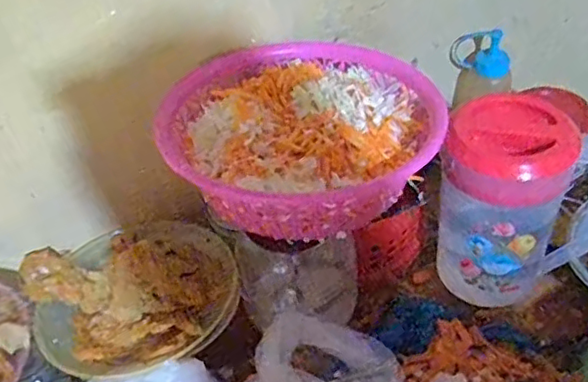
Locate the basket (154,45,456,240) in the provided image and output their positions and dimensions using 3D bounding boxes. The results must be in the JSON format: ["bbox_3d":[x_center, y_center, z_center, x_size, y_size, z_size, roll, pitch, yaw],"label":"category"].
[{"bbox_3d":[0.010,-0.069,0.583,0.252,0.077,0.242,-2,43,4],"label":"basket"}]

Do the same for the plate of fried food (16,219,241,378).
[{"bbox_3d":[-0.178,0.101,0.664,0.221,0.068,0.199,-16,44,-10],"label":"plate of fried food"}]

